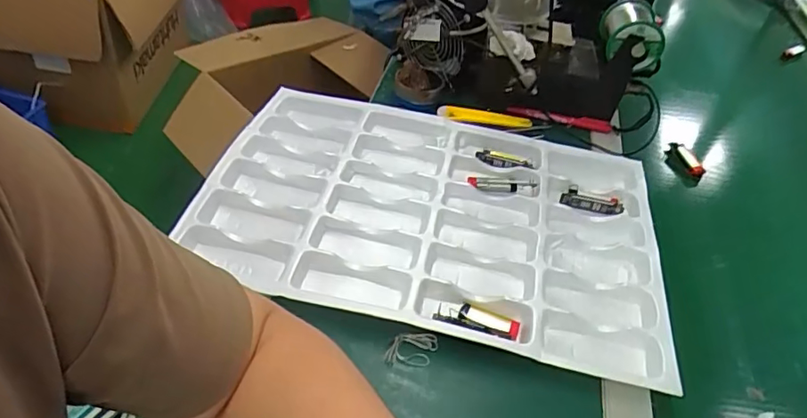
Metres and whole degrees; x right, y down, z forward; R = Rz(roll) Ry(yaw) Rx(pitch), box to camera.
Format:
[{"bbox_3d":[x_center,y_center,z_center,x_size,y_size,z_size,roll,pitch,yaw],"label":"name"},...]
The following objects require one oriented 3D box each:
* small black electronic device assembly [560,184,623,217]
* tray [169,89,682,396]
[{"bbox_3d":[0.208,-0.008,0.622,0.067,0.010,0.027,18,43,8],"label":"small black electronic device assembly"},{"bbox_3d":[0.033,-0.002,0.592,0.448,0.027,0.312,13,43,6],"label":"tray"}]

